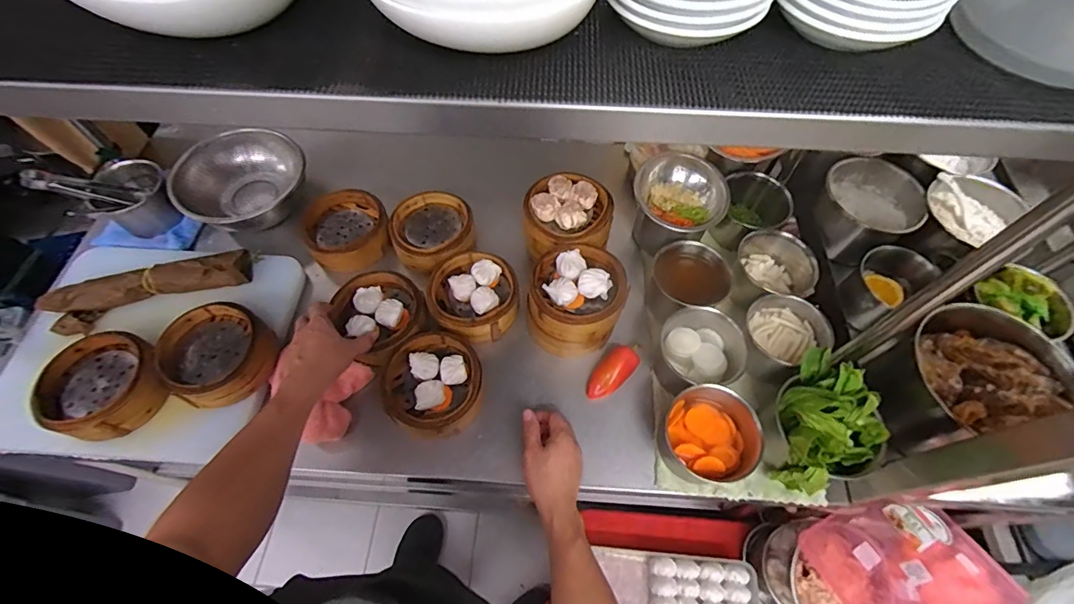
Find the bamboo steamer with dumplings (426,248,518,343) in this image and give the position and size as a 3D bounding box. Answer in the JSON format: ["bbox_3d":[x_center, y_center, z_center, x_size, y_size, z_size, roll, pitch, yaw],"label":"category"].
[{"bbox_3d":[-0.106,-0.011,0.779,0.142,0.062,0.151,-18,62,-10],"label":"bamboo steamer with dumplings"}]

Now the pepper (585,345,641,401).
[{"bbox_3d":[0.117,0.106,0.730,0.106,0.034,0.047,-44,69,-7],"label":"pepper"}]

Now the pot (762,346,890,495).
[{"bbox_3d":[0.375,0.170,0.625,0.128,0.130,0.151,38,67,19],"label":"pot"}]

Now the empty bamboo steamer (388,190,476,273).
[{"bbox_3d":[-0.185,-0.124,0.836,0.143,0.045,0.146,-9,61,-6],"label":"empty bamboo steamer"}]

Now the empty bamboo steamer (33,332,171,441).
[{"bbox_3d":[-0.606,0.116,0.663,0.158,0.048,0.144,32,65,16],"label":"empty bamboo steamer"}]

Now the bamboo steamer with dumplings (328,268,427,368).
[{"bbox_3d":[-0.249,0.014,0.748,0.149,0.046,0.126,38,67,19],"label":"bamboo steamer with dumplings"}]

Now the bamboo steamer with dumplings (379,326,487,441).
[{"bbox_3d":[-0.151,0.122,0.706,0.140,0.070,0.150,-10,61,-6],"label":"bamboo steamer with dumplings"}]

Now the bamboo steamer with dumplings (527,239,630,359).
[{"bbox_3d":[0.062,-0.003,0.741,0.147,0.109,0.146,10,61,5],"label":"bamboo steamer with dumplings"}]

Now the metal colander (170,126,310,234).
[{"bbox_3d":[-0.535,-0.219,0.858,0.209,0.068,0.205,19,62,10],"label":"metal colander"}]

